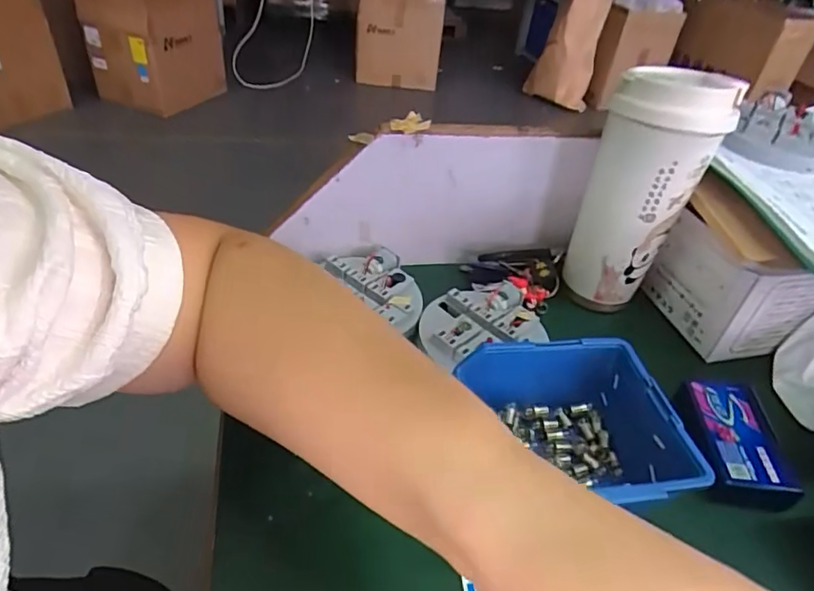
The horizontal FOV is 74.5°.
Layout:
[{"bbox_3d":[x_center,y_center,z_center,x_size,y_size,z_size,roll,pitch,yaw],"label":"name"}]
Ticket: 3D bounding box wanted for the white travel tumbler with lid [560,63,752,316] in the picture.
[{"bbox_3d":[0.188,-0.081,0.442,0.083,0.190,0.073,23,42,18],"label":"white travel tumbler with lid"}]

